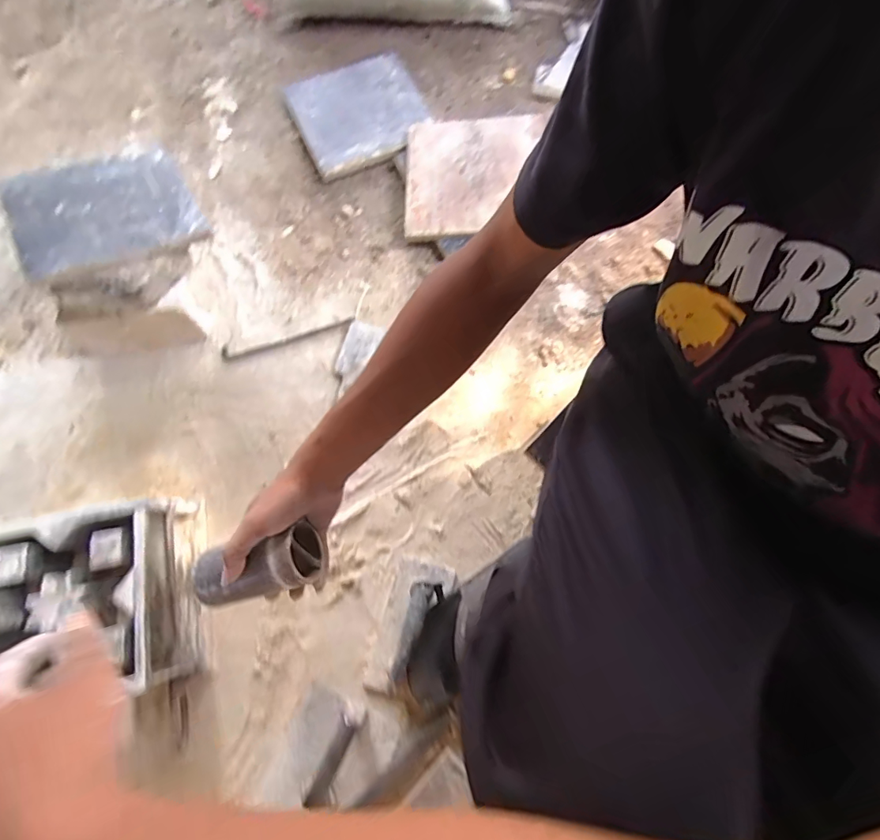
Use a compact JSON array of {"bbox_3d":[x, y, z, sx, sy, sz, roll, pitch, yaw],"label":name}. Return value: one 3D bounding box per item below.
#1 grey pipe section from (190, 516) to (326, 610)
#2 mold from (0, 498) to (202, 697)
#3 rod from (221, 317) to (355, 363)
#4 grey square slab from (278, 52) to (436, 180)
[{"bbox_3d":[-0.175,0.140,0.428,0.114,0.048,0.055,-18,75,-3],"label":"grey pipe section"},{"bbox_3d":[-0.449,0.245,0.592,0.216,0.135,0.244,-12,74,-3],"label":"mold"},{"bbox_3d":[-0.260,-0.138,0.774,0.228,0.008,0.028,-14,74,-5],"label":"rod"},{"bbox_3d":[-0.156,-0.609,0.890,0.250,0.025,0.246,-24,76,-8],"label":"grey square slab"}]

